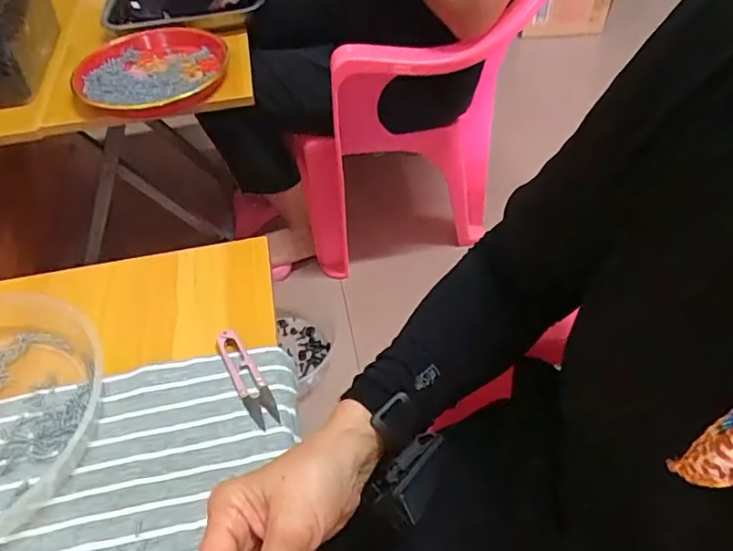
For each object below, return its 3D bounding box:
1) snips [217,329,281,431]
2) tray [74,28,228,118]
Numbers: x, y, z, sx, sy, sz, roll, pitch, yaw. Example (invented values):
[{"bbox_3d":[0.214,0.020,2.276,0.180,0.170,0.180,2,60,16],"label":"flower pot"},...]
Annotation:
[{"bbox_3d":[-0.104,0.086,0.459,0.023,0.013,0.097,-27,52,-20],"label":"snips"},{"bbox_3d":[-0.314,-0.297,0.793,0.199,0.030,0.218,-2,50,2],"label":"tray"}]

